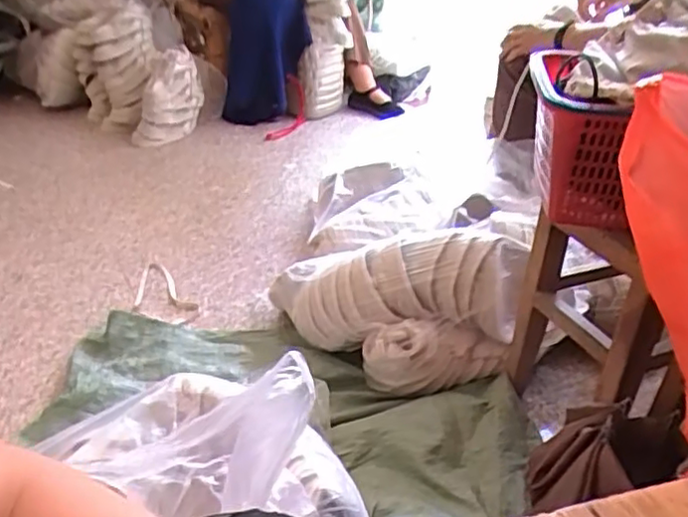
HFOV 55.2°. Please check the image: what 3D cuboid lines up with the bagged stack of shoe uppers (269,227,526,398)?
[{"bbox_3d":[0.081,0.084,1.174,0.439,0.230,0.209,7,32,8],"label":"bagged stack of shoe uppers"}]

